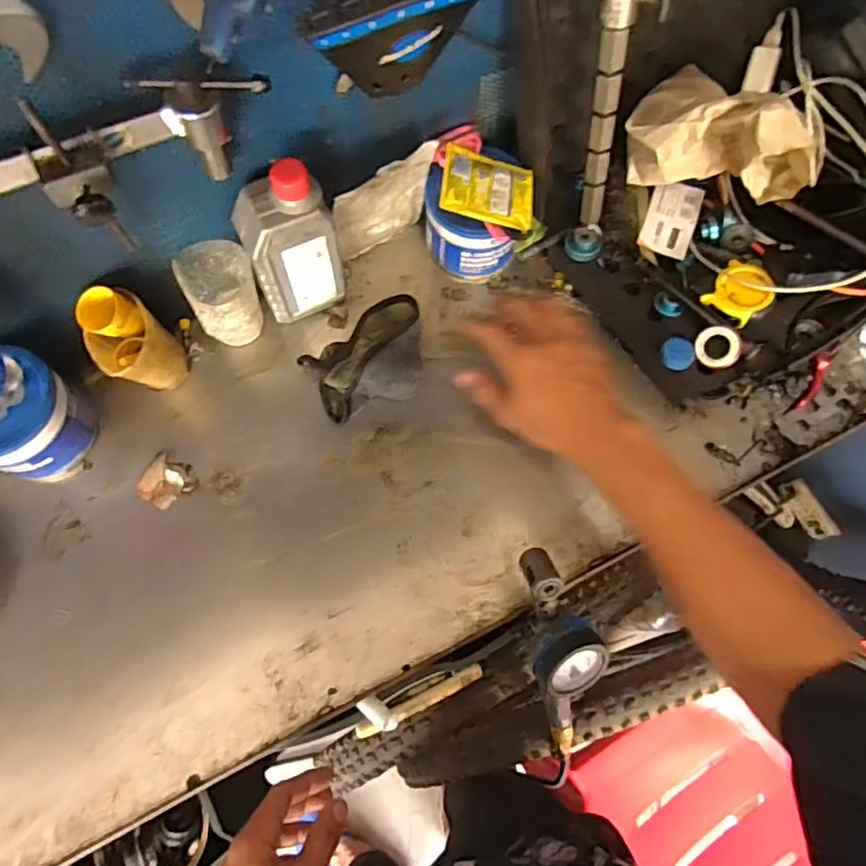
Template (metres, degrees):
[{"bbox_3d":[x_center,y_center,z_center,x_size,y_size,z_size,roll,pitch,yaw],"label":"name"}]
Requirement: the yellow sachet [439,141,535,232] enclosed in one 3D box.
[{"bbox_3d":[0.053,-0.236,0.579,0.089,0.007,0.075,11,71,-12],"label":"yellow sachet"}]

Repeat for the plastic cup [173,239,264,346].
[{"bbox_3d":[-0.204,-0.131,0.609,0.066,0.103,0.071,-20,73,-6],"label":"plastic cup"}]

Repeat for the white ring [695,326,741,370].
[{"bbox_3d":[0.269,-0.081,0.575,0.038,0.006,0.040,0,90,27],"label":"white ring"}]

